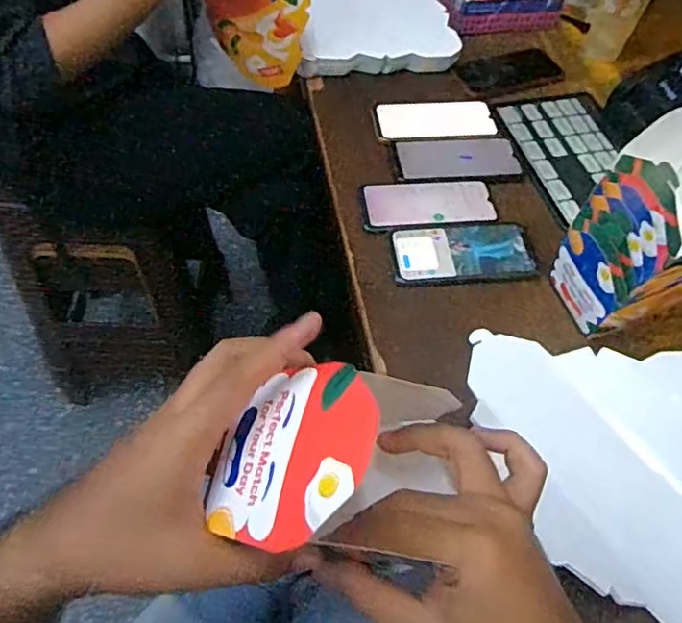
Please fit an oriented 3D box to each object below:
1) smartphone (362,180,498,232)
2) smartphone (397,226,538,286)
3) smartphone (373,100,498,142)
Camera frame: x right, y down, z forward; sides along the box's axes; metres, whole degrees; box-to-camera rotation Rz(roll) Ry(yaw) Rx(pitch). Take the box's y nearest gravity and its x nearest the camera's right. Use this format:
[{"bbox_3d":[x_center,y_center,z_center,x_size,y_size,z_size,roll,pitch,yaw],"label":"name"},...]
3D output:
[{"bbox_3d":[0.109,-0.135,0.735,0.161,0.009,0.085,0,55,-4],"label":"smartphone"},{"bbox_3d":[0.145,-0.070,0.691,0.167,0.008,0.077,-2,56,-6],"label":"smartphone"},{"bbox_3d":[0.132,-0.271,0.833,0.168,0.015,0.075,-4,56,-7],"label":"smartphone"}]

